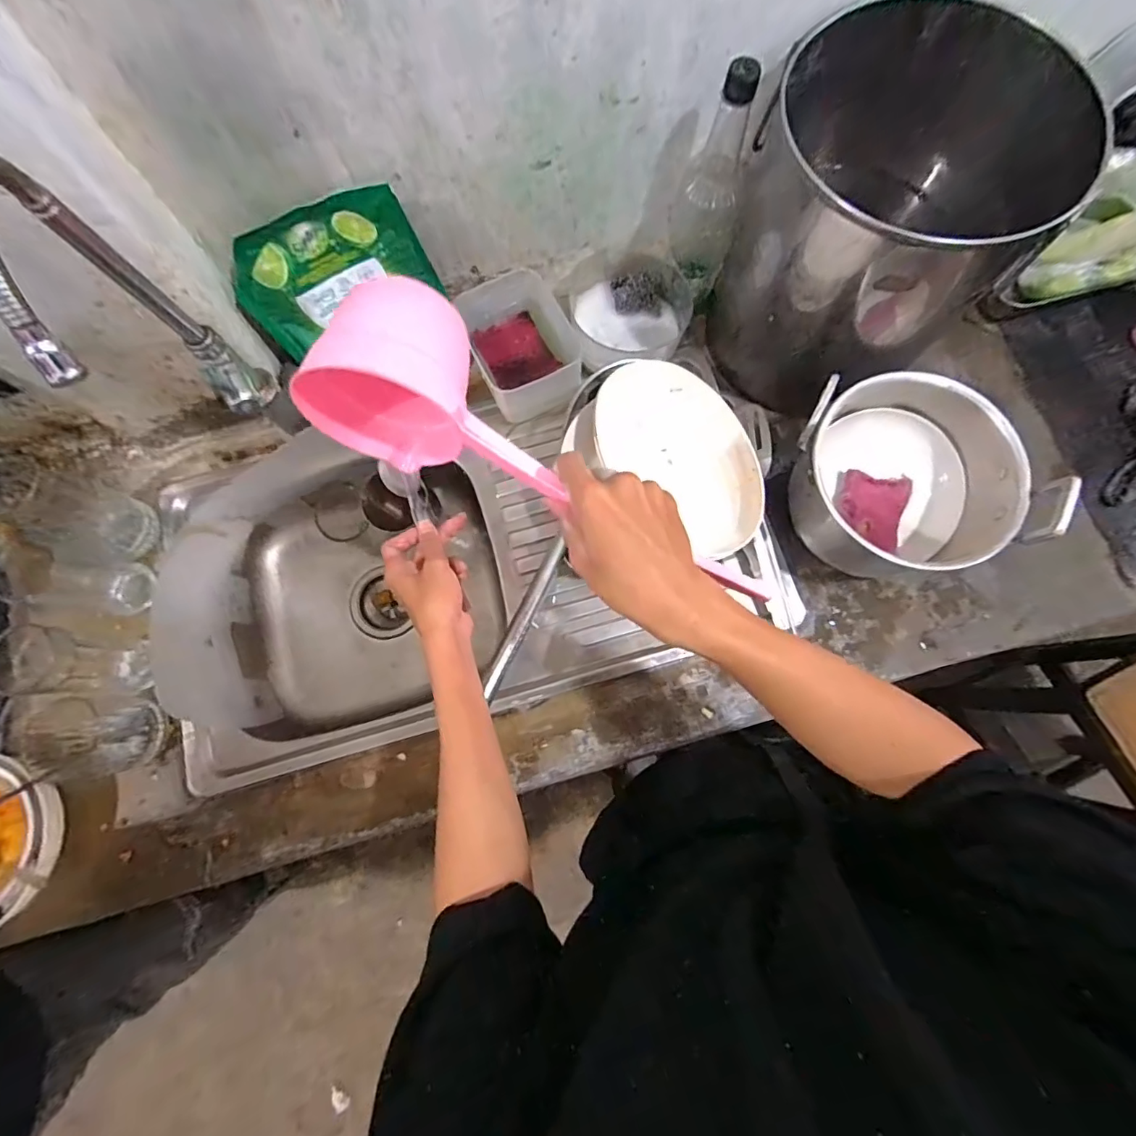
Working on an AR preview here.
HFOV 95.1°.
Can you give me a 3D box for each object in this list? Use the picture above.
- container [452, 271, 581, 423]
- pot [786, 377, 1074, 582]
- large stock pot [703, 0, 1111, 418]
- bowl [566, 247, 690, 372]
[{"bbox_3d":[-0.067,-0.297,0.667,0.121,0.077,0.158,-28,78,-5],"label":"container"},{"bbox_3d":[0.360,-0.098,0.570,0.199,0.141,0.214,0,77,1],"label":"pot"},{"bbox_3d":[0.320,-0.366,0.565,0.264,0.261,0.266,36,80,8],"label":"large stock pot"},{"bbox_3d":[0.081,-0.324,0.669,0.147,0.066,0.149,0,77,1],"label":"bowl"}]

